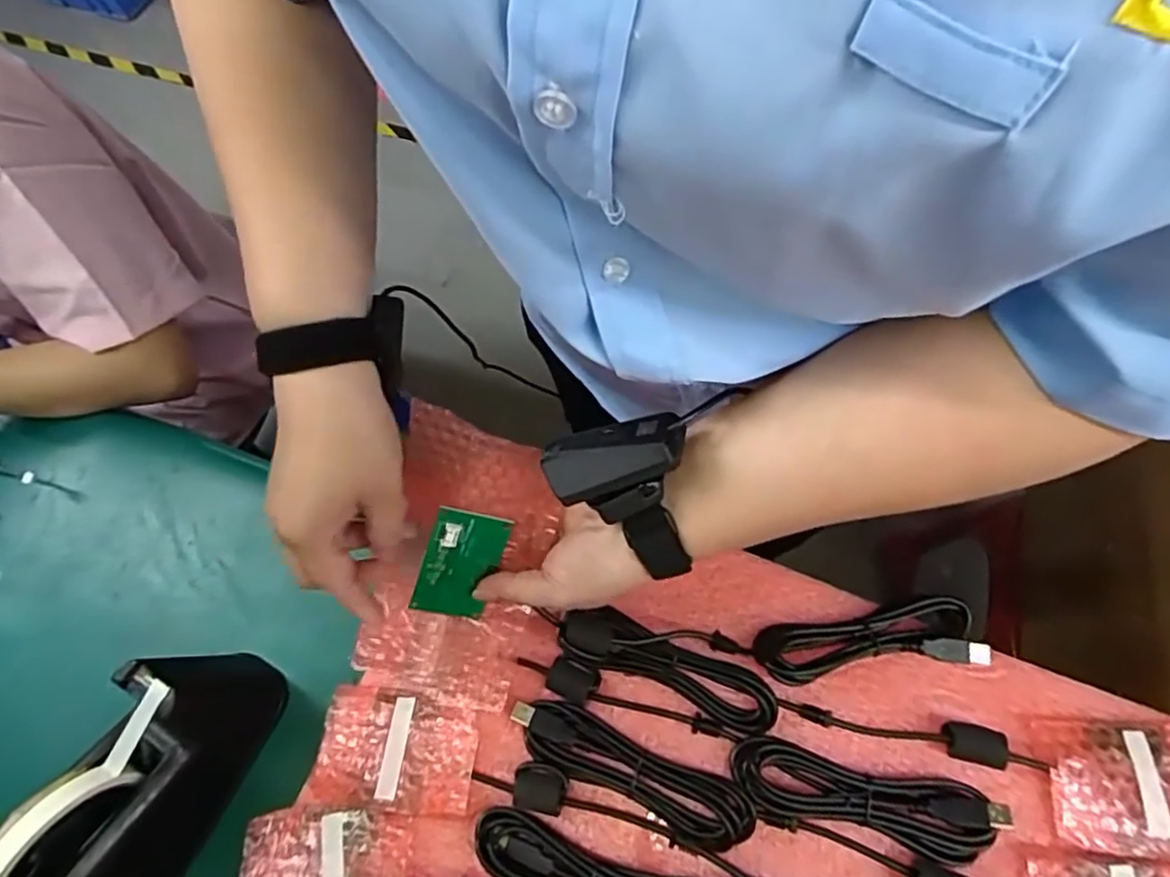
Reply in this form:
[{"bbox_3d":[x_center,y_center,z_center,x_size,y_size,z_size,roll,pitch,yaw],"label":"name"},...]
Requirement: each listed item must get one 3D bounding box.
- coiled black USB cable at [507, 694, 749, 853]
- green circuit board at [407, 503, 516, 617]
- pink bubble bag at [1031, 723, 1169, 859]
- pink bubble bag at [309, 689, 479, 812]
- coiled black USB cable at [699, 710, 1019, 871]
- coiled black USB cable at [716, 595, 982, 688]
[{"bbox_3d":[0.026,0.207,0.407,0.154,0.013,0.038,21,69,11],"label":"coiled black USB cable"},{"bbox_3d":[-0.075,0.076,0.393,0.045,0.005,0.067,15,103,-22],"label":"green circuit board"},{"bbox_3d":[0.325,0.204,0.379,0.096,0.020,0.069,-1,67,2],"label":"pink bubble bag"},{"bbox_3d":[-0.121,0.202,0.421,0.098,0.025,0.068,6,67,5],"label":"pink bubble bag"},{"bbox_3d":[0.154,0.213,0.393,0.175,0.020,0.042,12,68,7],"label":"coiled black USB cable"},{"bbox_3d":[0.173,0.135,0.431,0.174,0.022,0.043,-6,67,0],"label":"coiled black USB cable"}]

